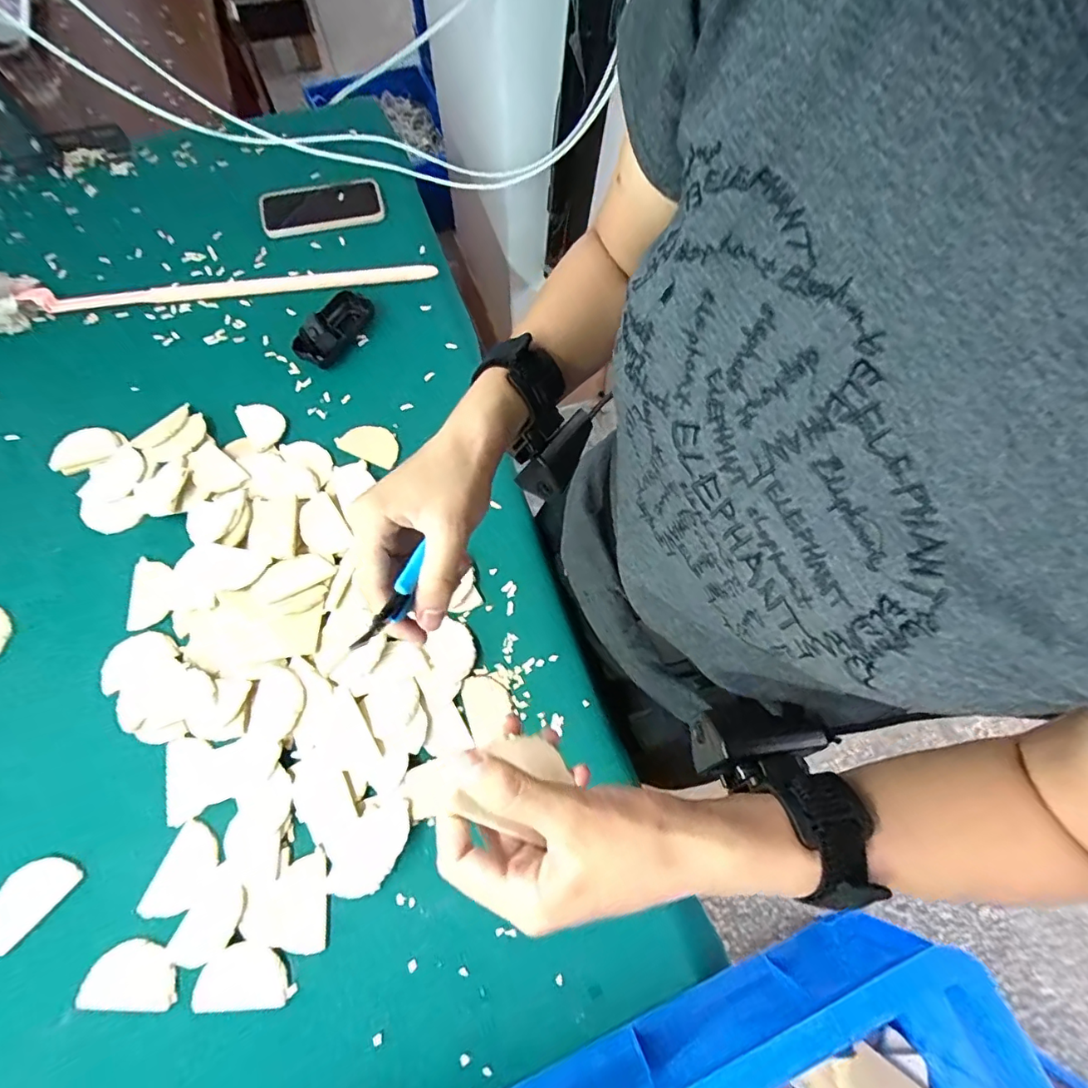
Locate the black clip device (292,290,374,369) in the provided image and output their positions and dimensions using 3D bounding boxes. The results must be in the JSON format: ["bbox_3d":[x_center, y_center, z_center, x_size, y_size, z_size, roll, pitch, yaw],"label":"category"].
[{"bbox_3d":[-0.256,-0.270,0.625,0.054,0.032,0.112,26,71,8],"label":"black clip device"}]

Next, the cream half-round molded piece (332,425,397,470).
[{"bbox_3d":[-0.197,-0.117,0.580,0.070,0.006,0.044,23,71,7],"label":"cream half-round molded piece"}]

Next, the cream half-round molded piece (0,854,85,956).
[{"bbox_3d":[-0.425,0.290,0.416,0.046,0.005,0.074,39,73,12],"label":"cream half-round molded piece"}]

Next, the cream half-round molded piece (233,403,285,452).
[{"bbox_3d":[-0.322,-0.138,0.578,0.044,0.008,0.068,-39,75,-14],"label":"cream half-round molded piece"}]

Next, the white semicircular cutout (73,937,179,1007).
[{"bbox_3d":[-0.325,0.338,0.398,0.073,0.004,0.041,1,69,-1],"label":"white semicircular cutout"}]

